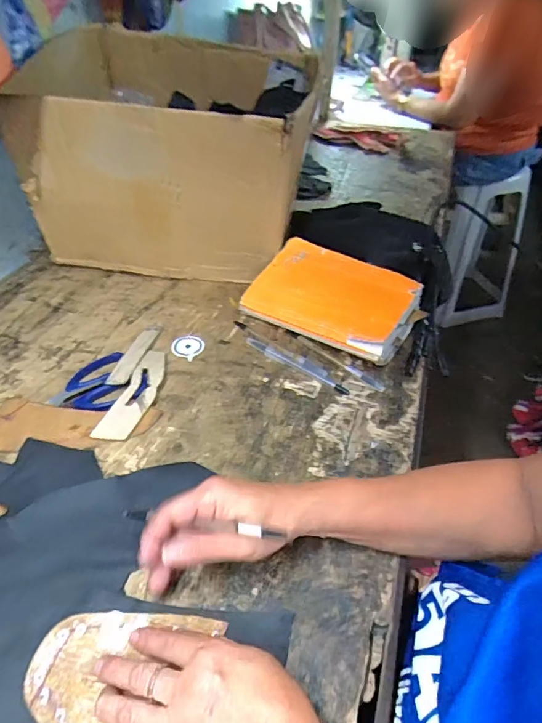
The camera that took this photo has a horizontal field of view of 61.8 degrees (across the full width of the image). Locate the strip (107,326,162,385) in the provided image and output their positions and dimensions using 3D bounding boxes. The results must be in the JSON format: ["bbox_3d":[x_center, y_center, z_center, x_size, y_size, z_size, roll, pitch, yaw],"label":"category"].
[{"bbox_3d":[-0.162,-0.011,0.546,0.024,0.004,0.120,8,36,6],"label":"strip"}]

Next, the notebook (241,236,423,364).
[{"bbox_3d":[0.080,-0.084,0.588,0.200,0.031,0.138,26,61,23],"label":"notebook"}]

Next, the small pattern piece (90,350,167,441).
[{"bbox_3d":[-0.145,0.032,0.504,0.041,0.013,0.135,11,42,10],"label":"small pattern piece"}]

